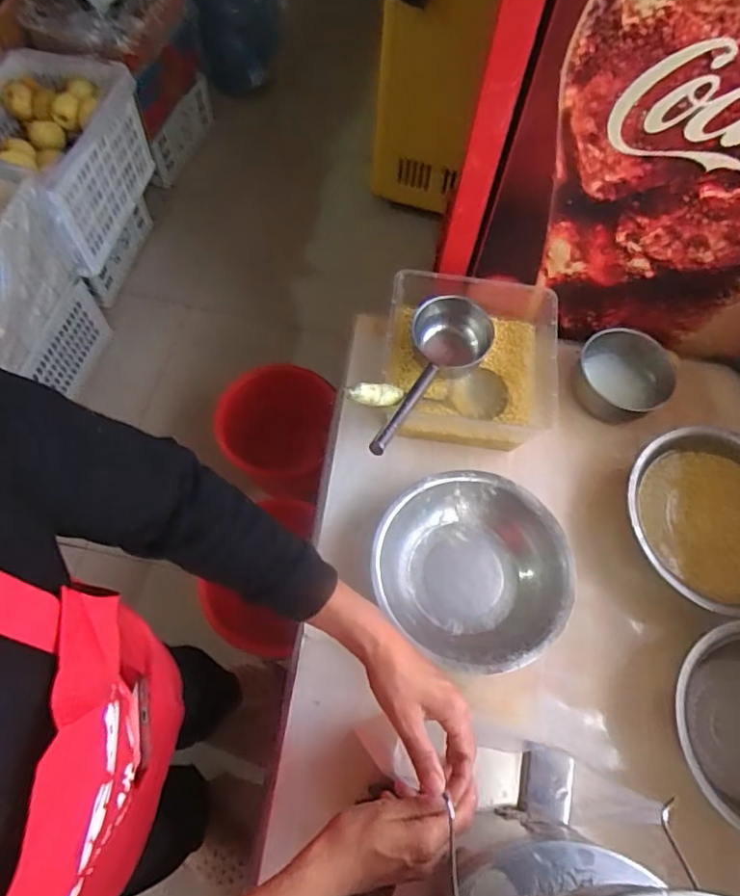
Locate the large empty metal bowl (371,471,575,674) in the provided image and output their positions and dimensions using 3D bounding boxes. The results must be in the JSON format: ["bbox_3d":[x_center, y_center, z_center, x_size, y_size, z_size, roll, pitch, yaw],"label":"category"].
[{"bbox_3d":[0.160,0.200,0.933,0.299,0.099,0.298,1,65,-3],"label":"large empty metal bowl"}]

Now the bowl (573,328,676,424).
[{"bbox_3d":[0.479,-0.139,1.092,0.182,0.076,0.164,38,69,14],"label":"bowl"}]

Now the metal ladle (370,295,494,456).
[{"bbox_3d":[0.096,-0.117,0.956,0.145,0.112,0.377,24,48,8],"label":"metal ladle"}]

